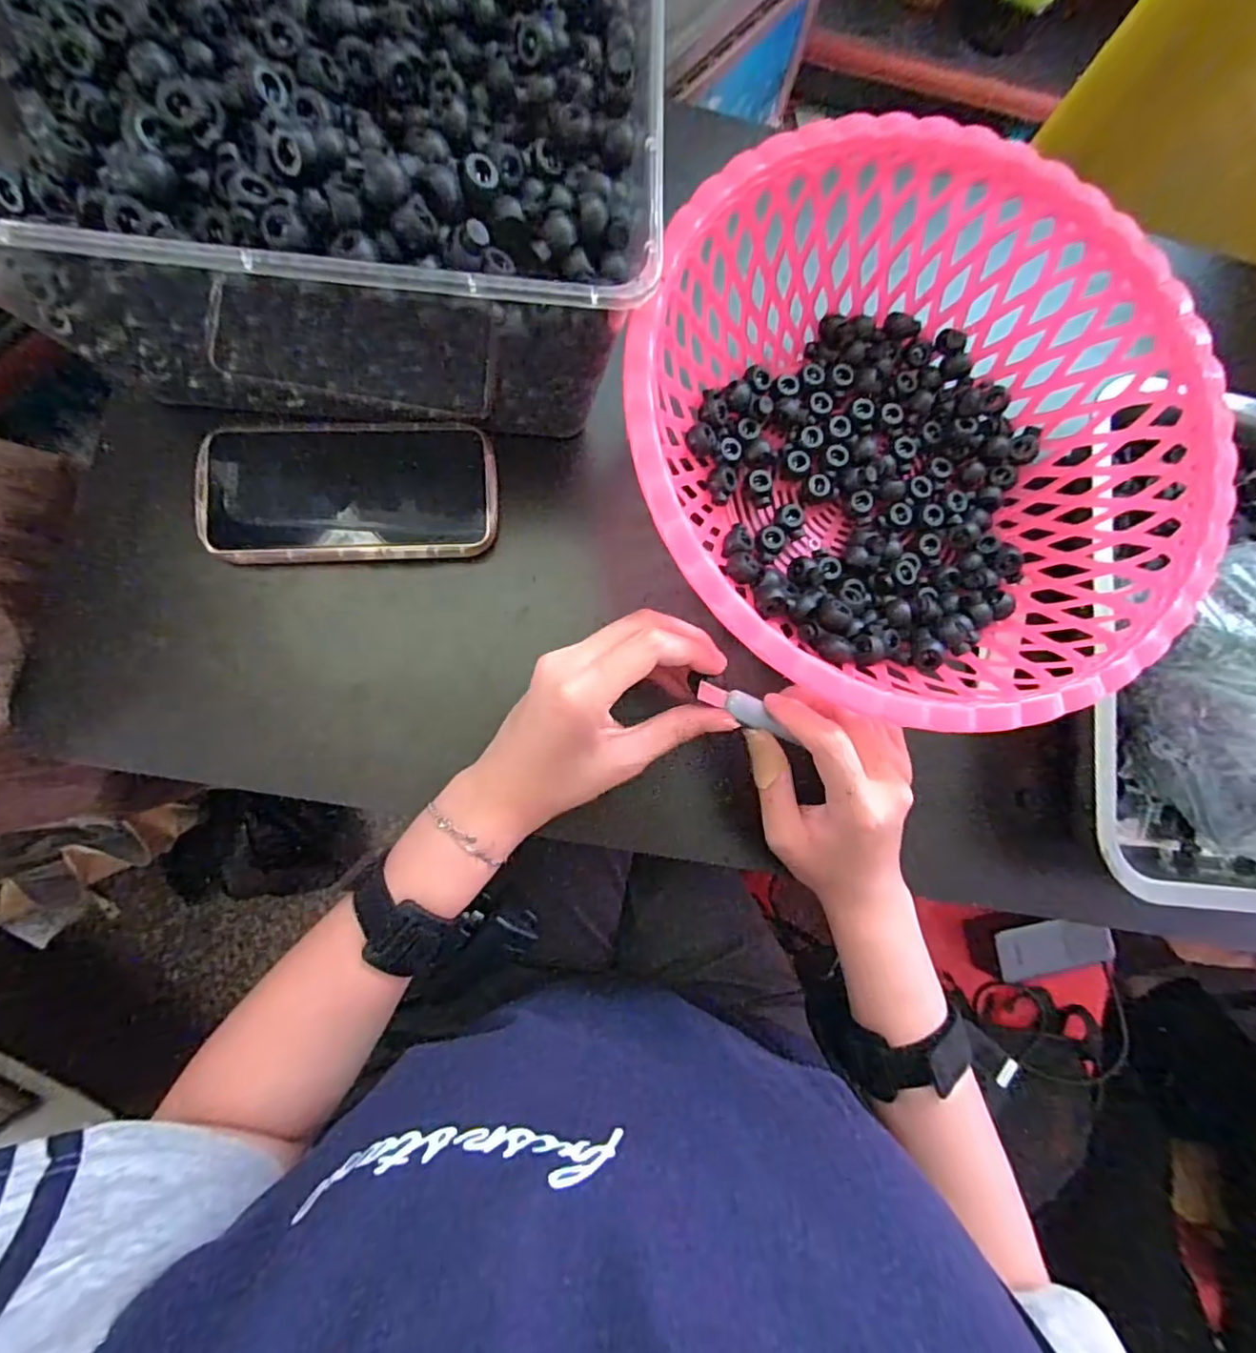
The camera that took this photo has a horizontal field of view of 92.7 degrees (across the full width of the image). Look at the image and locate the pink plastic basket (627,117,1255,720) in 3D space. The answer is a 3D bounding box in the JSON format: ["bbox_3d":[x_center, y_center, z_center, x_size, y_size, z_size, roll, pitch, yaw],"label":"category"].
[{"bbox_3d":[0.146,-0.125,0.329,0.290,0.092,0.297,1,83,-7],"label":"pink plastic basket"}]

